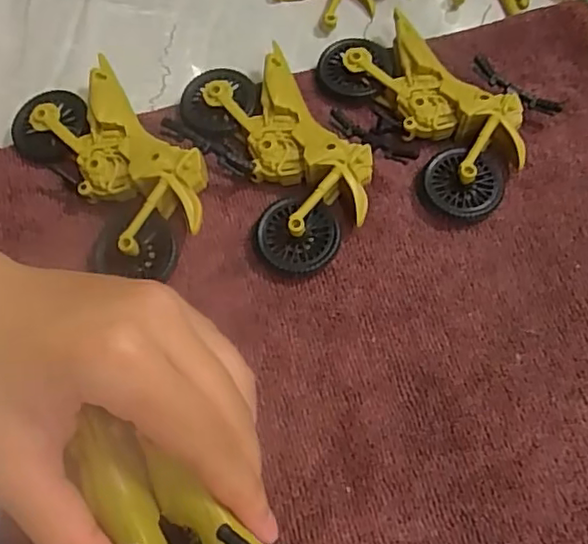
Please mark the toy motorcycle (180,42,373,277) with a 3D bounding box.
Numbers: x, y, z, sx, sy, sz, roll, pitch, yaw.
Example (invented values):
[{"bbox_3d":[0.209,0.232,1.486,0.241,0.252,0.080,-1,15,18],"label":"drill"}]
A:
[{"bbox_3d":[-0.006,-0.057,0.286,0.058,0.023,0.115,-26,69,-10],"label":"toy motorcycle"}]

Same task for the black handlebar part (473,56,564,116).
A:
[{"bbox_3d":[0.107,-0.089,0.298,0.048,0.010,0.006,32,70,0],"label":"black handlebar part"}]

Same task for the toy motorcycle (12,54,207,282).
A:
[{"bbox_3d":[-0.082,-0.048,0.281,0.059,0.029,0.113,-34,71,-13],"label":"toy motorcycle"}]

